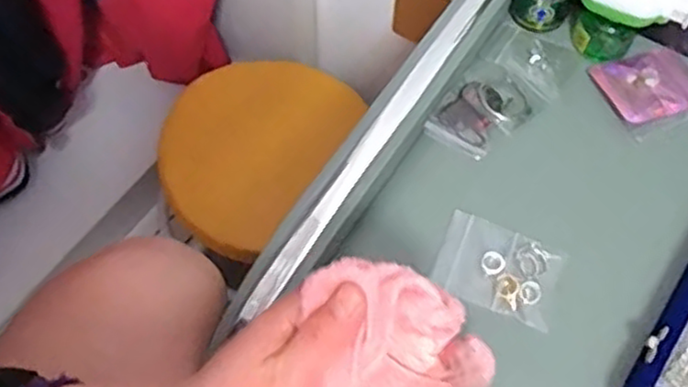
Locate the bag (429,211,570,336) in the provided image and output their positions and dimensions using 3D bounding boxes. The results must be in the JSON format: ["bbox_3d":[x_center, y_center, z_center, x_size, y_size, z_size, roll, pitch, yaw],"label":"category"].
[{"bbox_3d":[0.102,0.048,0.472,0.078,0.010,0.058,23,63,10],"label":"bag"}]

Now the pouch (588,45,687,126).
[{"bbox_3d":[0.232,-0.082,0.539,0.079,0.005,0.060,-20,64,-13],"label":"pouch"}]

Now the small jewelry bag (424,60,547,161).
[{"bbox_3d":[0.103,-0.060,0.529,0.057,0.007,0.078,36,66,16],"label":"small jewelry bag"}]

